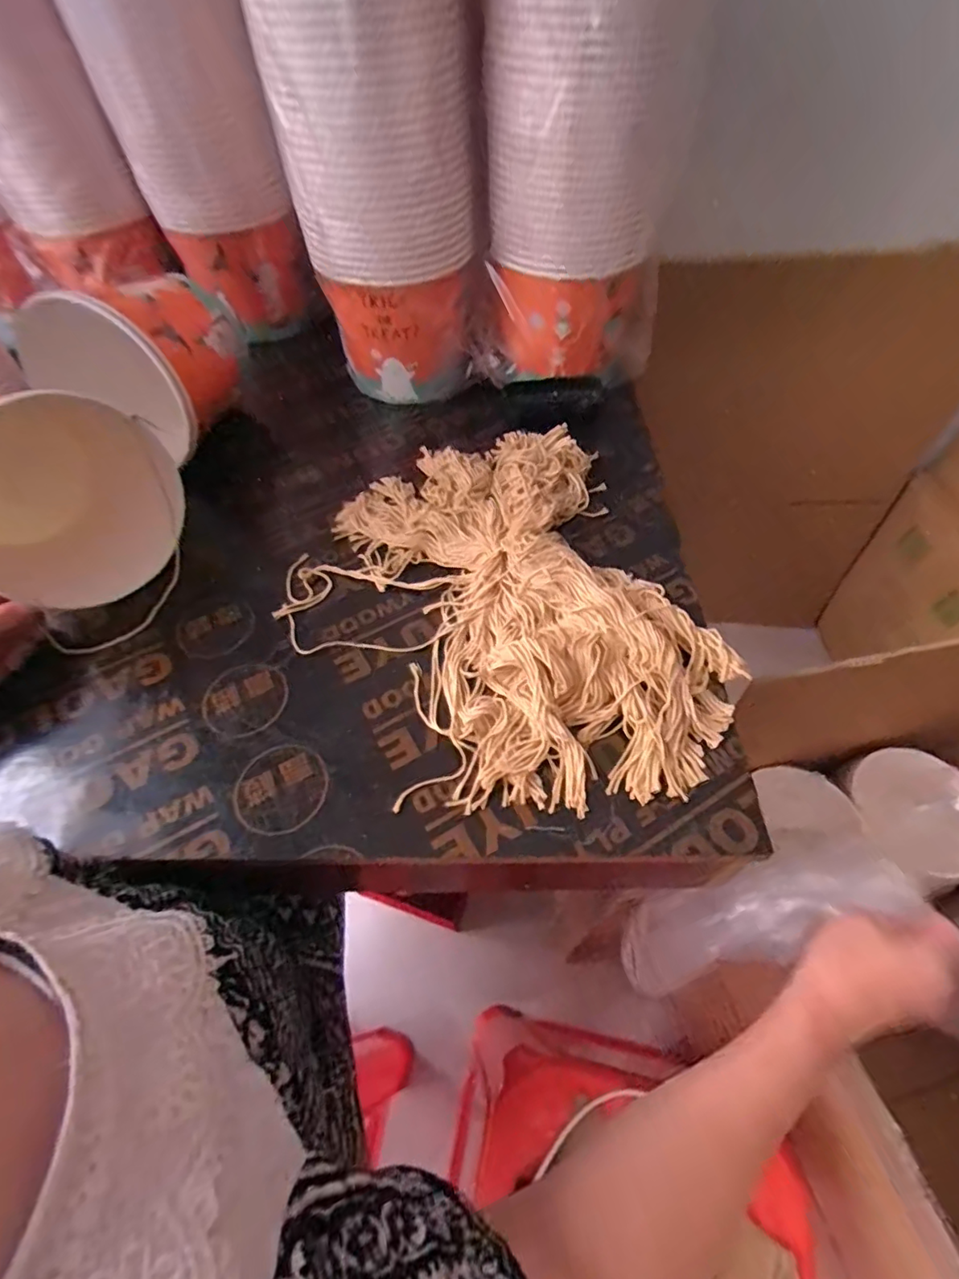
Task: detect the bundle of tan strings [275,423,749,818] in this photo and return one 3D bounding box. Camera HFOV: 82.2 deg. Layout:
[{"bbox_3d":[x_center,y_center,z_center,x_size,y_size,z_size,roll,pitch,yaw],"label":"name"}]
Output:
[{"bbox_3d":[-0.003,-0.039,0.449,0.305,0.041,0.391,-17,57,-10],"label":"bundle of tan strings"}]

